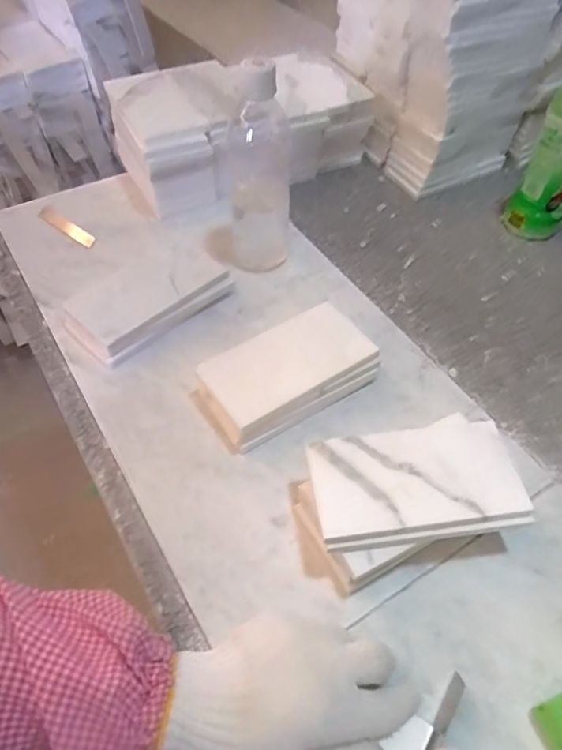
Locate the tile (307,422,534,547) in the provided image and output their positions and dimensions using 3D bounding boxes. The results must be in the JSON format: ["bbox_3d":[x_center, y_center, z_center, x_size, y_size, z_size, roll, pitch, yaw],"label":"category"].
[{"bbox_3d":[0.097,0.072,0.393,0.146,0.008,0.076,-7,51,-6],"label":"tile"}]

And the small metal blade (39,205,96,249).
[{"bbox_3d":[-0.251,-0.173,0.645,0.091,0.007,0.021,34,71,25],"label":"small metal blade"}]

